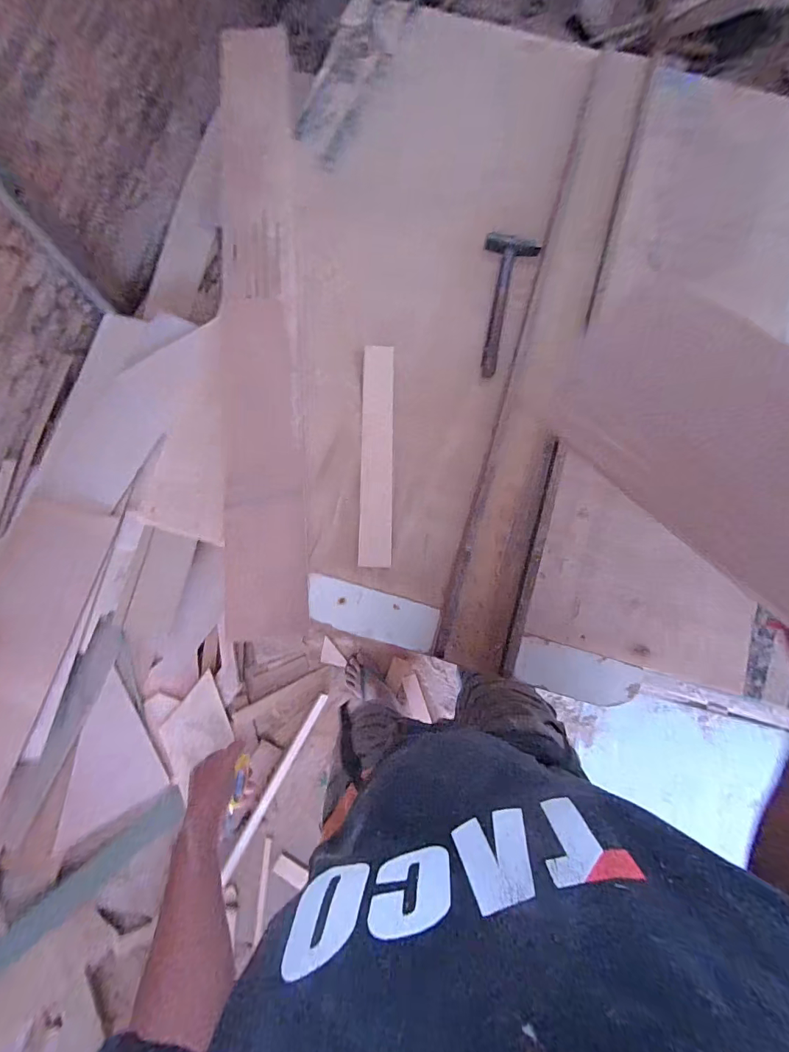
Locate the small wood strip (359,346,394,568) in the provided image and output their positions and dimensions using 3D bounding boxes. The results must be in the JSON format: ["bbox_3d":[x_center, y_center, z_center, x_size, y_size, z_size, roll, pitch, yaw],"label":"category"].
[{"bbox_3d":[-0.029,-0.122,0.699,0.051,0.010,0.376,1,80,0],"label":"small wood strip"}]

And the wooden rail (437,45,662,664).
[{"bbox_3d":[0.279,-0.340,0.724,0.114,0.028,1.164,16,80,3],"label":"wooden rail"}]

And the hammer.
[{"bbox_3d":[0.189,-0.398,0.752,0.092,0.019,0.293,12,80,3],"label":"hammer"}]

